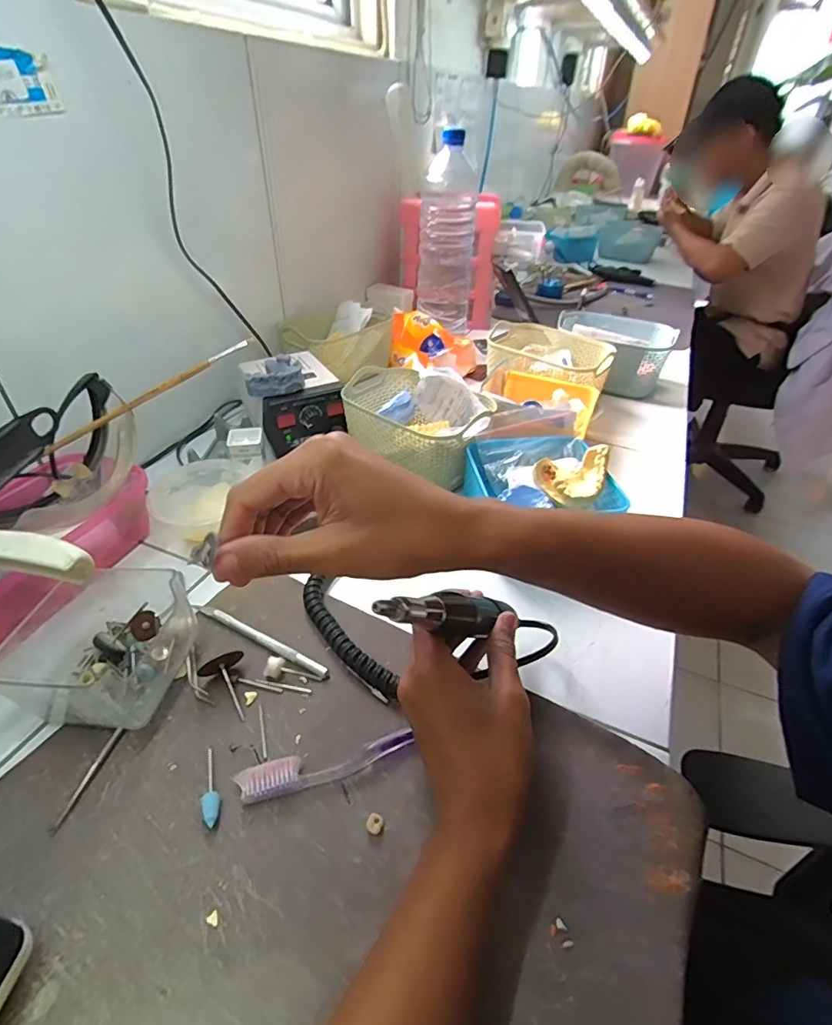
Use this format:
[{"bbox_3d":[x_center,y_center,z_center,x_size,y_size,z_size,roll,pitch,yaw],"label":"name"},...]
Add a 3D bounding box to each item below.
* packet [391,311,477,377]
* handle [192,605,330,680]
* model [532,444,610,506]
[{"bbox_3d":[0.012,-0.268,0.797,0.156,0.066,0.083,23,44,24],"label":"packet"},{"bbox_3d":[-0.124,0.099,0.397,0.130,0.010,0.010,20,43,21],"label":"handle"},{"bbox_3d":[0.156,-0.032,0.485,0.070,0.027,0.053,-14,65,3],"label":"model"}]

